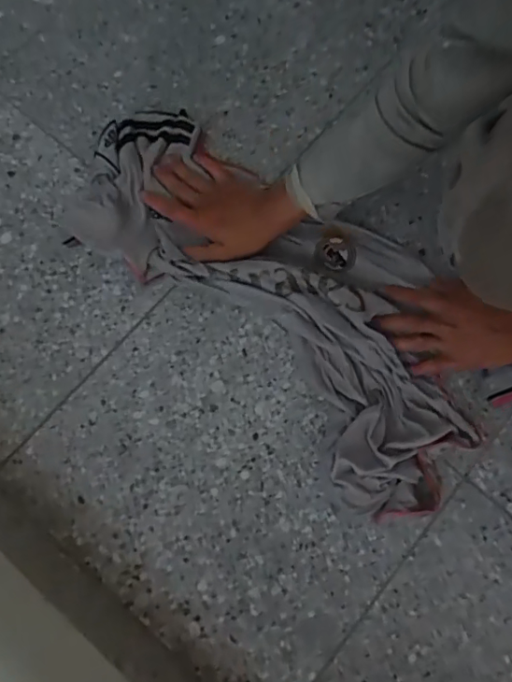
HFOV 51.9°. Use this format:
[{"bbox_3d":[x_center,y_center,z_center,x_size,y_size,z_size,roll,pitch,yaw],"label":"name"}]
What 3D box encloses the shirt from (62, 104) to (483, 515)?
[{"bbox_3d":[0.031,-0.074,0.624,0.564,0.045,0.264,43,78,9],"label":"shirt"}]

